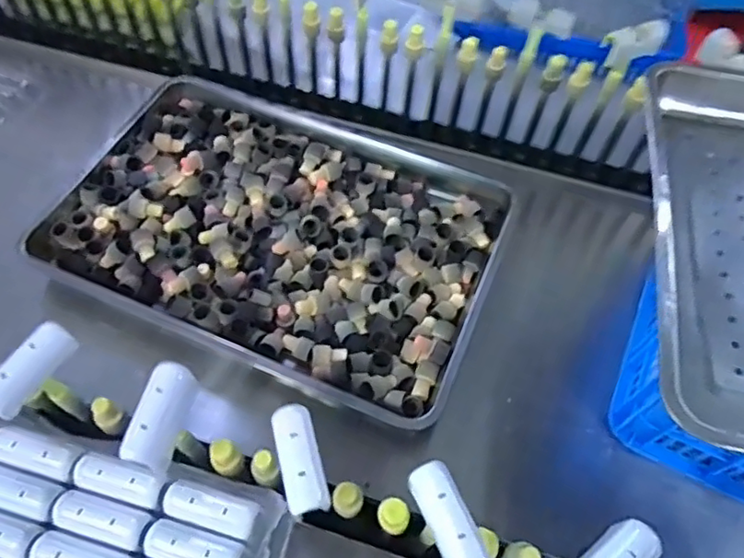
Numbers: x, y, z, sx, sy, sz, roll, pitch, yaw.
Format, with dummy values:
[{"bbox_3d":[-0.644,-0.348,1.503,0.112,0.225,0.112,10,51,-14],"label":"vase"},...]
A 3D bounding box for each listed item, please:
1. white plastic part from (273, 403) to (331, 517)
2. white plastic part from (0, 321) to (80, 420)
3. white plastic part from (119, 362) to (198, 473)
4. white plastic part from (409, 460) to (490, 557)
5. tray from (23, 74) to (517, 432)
[{"bbox_3d":[-0.053,0.129,0.425,0.029,0.014,0.076,-14,61,-8],"label":"white plastic part"},{"bbox_3d":[-0.270,0.071,0.461,0.028,0.029,0.077,35,66,18],"label":"white plastic part"},{"bbox_3d":[-0.161,0.106,0.453,0.030,0.042,0.075,11,61,6],"label":"white plastic part"},{"bbox_3d":[0.053,0.167,0.409,0.030,0.012,0.077,-20,62,-11],"label":"white plastic part"},{"bbox_3d":[-0.120,-0.086,0.828,0.589,0.061,0.428,21,63,11],"label":"tray"}]

